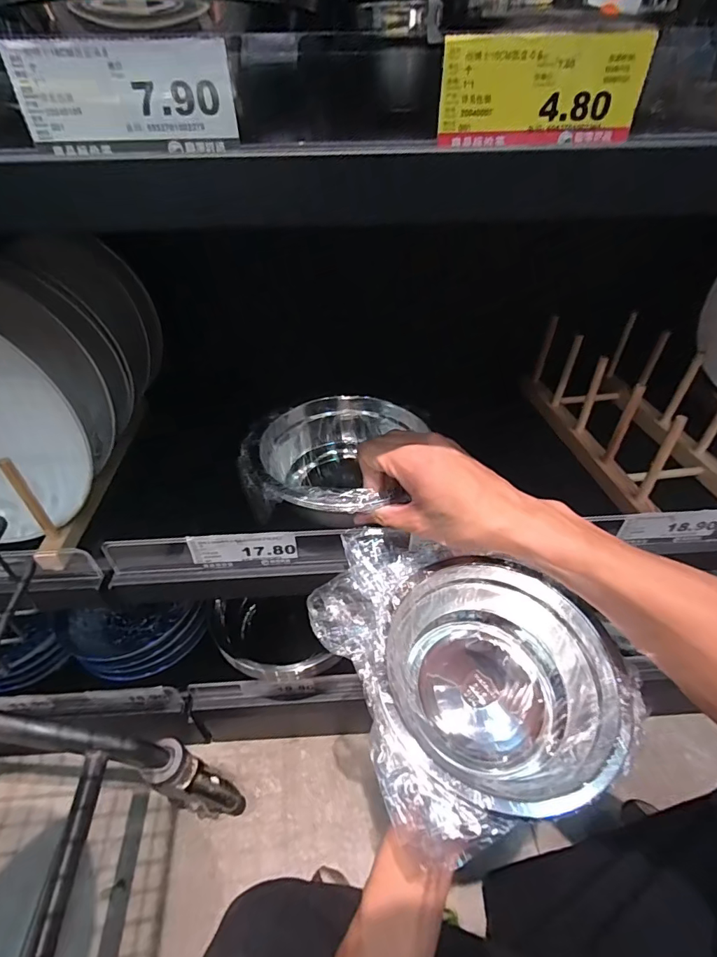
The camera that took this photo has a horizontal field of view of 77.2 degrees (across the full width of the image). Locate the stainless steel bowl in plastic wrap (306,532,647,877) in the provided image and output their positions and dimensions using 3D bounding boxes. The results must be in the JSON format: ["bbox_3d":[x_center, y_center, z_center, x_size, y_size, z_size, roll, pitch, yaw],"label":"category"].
[{"bbox_3d":[0.079,0.138,0.349,0.188,0.093,0.210,-18,44,-19],"label":"stainless steel bowl in plastic wrap"}]

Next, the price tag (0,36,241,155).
[{"bbox_3d":[-0.101,-0.166,0.196,0.090,0.038,0.004,-4,41,-4],"label":"price tag"}]

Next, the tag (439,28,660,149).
[{"bbox_3d":[0.083,-0.174,0.202,0.090,0.038,0.005,-1,41,-1],"label":"tag"}]

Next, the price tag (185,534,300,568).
[{"bbox_3d":[-0.100,0.064,0.395,0.090,0.038,0.004,-2,34,-3],"label":"price tag"}]

